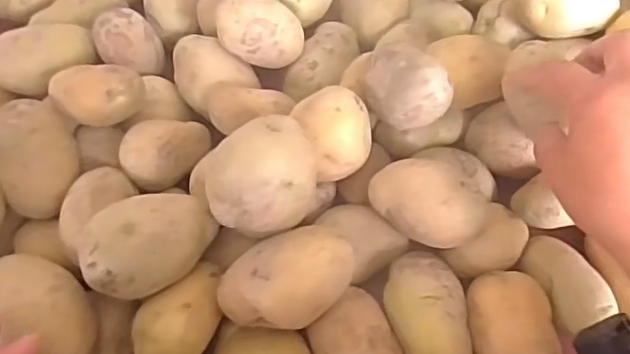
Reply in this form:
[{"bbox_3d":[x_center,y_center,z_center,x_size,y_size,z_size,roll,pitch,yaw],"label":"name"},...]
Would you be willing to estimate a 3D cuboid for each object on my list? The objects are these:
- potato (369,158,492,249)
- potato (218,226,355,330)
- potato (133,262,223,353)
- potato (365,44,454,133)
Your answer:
[{"bbox_3d":[0.076,0.018,0.391,0.077,0.046,0.047,34,69,20],"label":"potato"},{"bbox_3d":[-0.016,0.066,0.364,0.082,0.053,0.055,-36,65,-15],"label":"potato"},{"bbox_3d":[-0.082,0.088,0.362,0.045,0.035,0.073,27,66,18],"label":"potato"},{"bbox_3d":[0.064,-0.066,0.400,0.047,0.041,0.067,-24,62,-9],"label":"potato"}]

